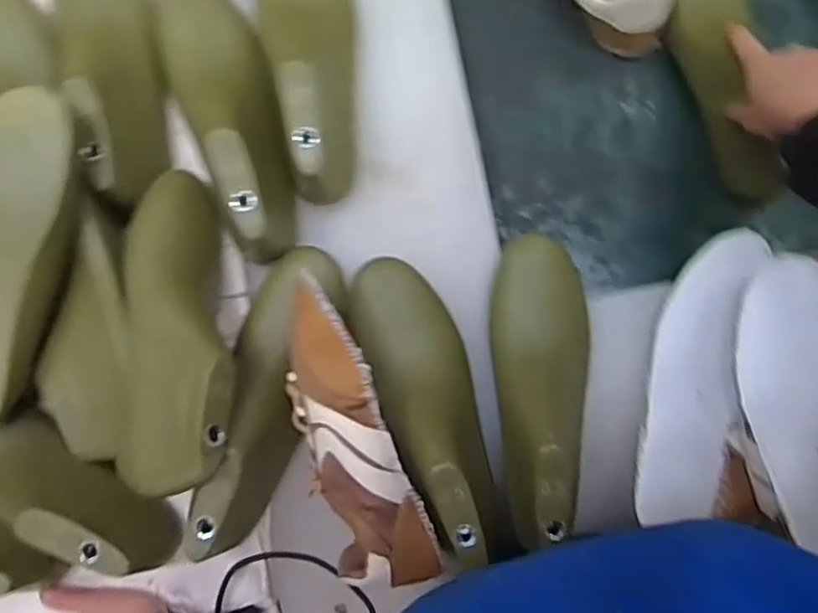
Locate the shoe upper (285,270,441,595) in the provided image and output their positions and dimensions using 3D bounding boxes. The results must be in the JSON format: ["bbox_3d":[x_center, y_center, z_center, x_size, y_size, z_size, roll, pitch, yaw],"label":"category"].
[{"bbox_3d":[-0.046,0.096,0.488,0.068,0.037,0.226,-20,85,0],"label":"shoe upper"}]

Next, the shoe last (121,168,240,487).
[{"bbox_3d":[-0.178,0.016,0.517,0.092,0.082,0.246,-10,65,1],"label":"shoe last"}]

